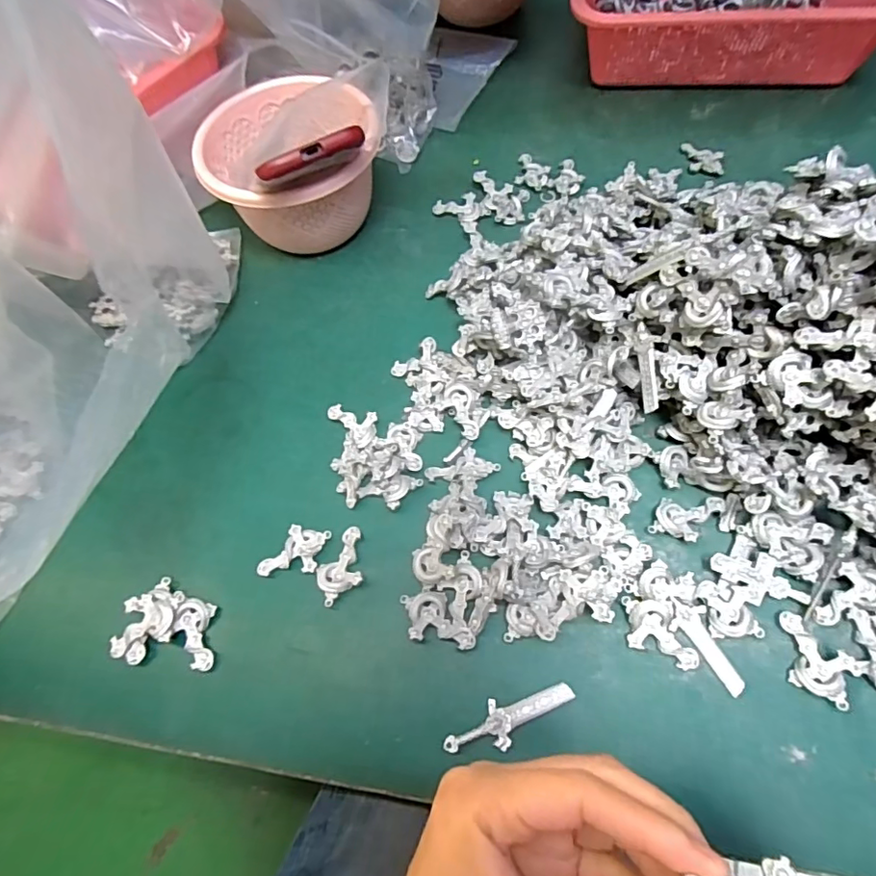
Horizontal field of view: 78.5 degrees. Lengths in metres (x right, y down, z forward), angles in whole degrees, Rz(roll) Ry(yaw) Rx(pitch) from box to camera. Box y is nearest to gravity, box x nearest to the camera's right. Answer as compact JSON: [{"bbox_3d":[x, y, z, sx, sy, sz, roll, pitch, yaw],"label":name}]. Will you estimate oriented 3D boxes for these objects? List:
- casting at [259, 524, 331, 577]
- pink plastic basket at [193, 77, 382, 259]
[{"bbox_3d":[-0.097,0.077,0.361,0.041,0.008,0.034,8,63,8],"label":"casting"},{"bbox_3d":[-0.122,-0.227,0.462,0.142,0.102,0.150,-26,64,-9],"label":"pink plastic basket"}]

